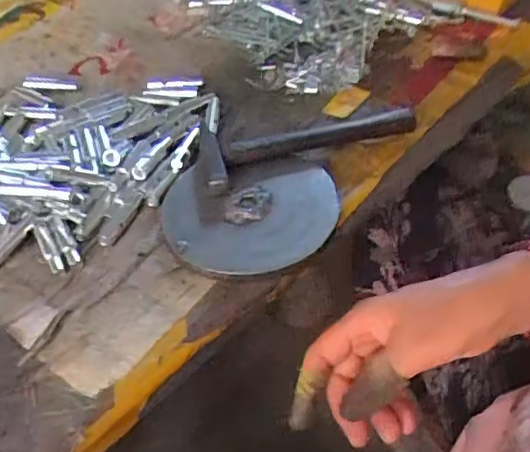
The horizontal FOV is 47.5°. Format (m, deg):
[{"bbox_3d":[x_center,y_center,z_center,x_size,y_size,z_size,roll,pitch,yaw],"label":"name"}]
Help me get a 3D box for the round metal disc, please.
[{"bbox_3d":[-0.011,-0.011,0.437,0.124,0.008,0.108,-4,46,0],"label":"round metal disc"}]

